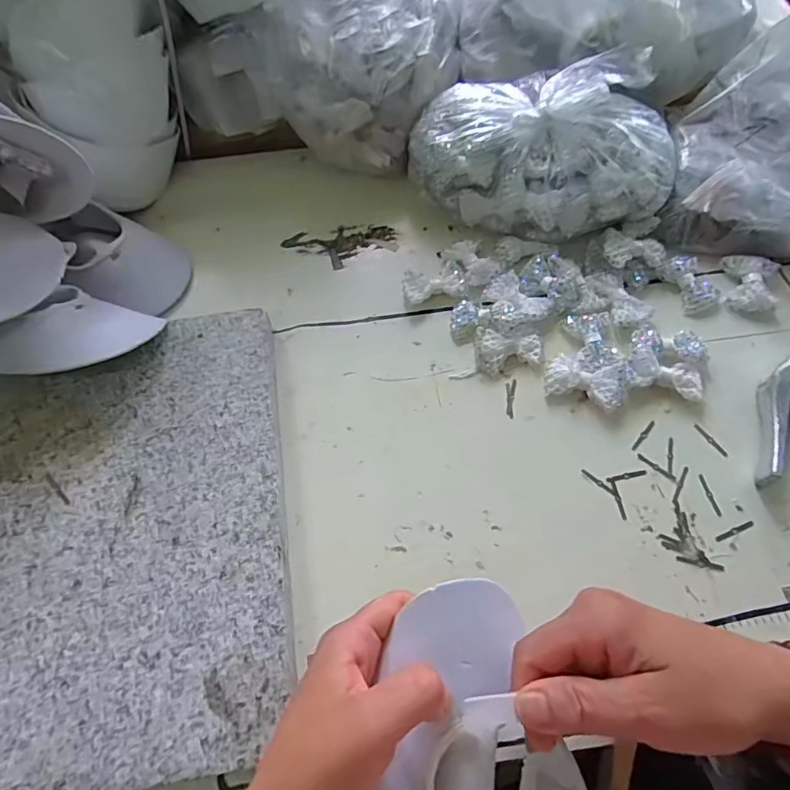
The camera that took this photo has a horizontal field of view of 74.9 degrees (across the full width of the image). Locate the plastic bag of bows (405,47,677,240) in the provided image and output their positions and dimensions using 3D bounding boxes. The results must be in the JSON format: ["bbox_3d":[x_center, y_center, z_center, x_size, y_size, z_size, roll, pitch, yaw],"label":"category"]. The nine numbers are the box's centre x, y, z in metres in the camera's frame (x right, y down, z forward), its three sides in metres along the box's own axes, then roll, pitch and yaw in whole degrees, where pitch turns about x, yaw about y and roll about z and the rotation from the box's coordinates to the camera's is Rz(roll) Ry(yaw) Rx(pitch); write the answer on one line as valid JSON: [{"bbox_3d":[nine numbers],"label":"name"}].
[{"bbox_3d":[0.126,-0.212,0.444,0.217,0.083,0.135,-2,63,0],"label":"plastic bag of bows"}]

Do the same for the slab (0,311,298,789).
[{"bbox_3d":[-0.343,0.112,0.325,0.538,0.029,0.284,-9,61,-6],"label":"slab"}]

